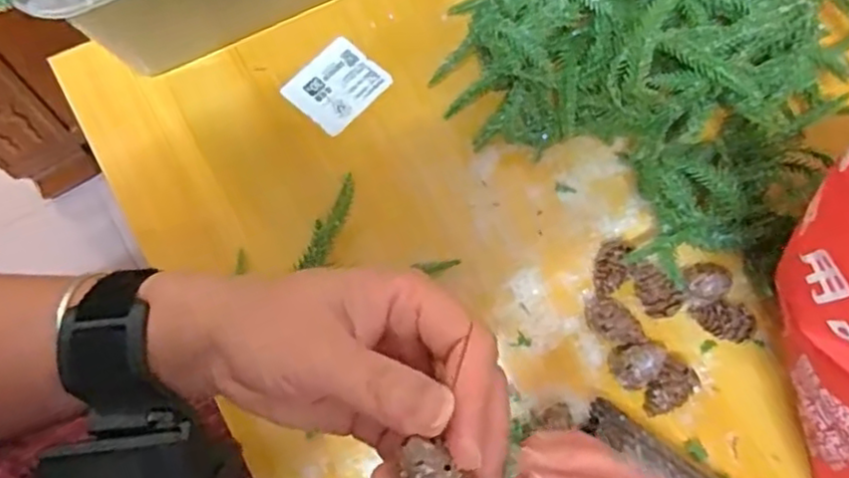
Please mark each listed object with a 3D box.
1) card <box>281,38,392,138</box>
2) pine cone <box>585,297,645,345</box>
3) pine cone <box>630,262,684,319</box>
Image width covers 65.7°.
[{"bbox_3d":[-0.057,-0.100,0.429,0.048,0.004,0.058,41,74,5],"label":"card"},{"bbox_3d":[0.110,0.050,0.383,0.034,0.017,0.023,42,74,9],"label":"pine cone"},{"bbox_3d":[0.136,0.030,0.390,0.019,0.019,0.035,-34,78,-14],"label":"pine cone"}]

